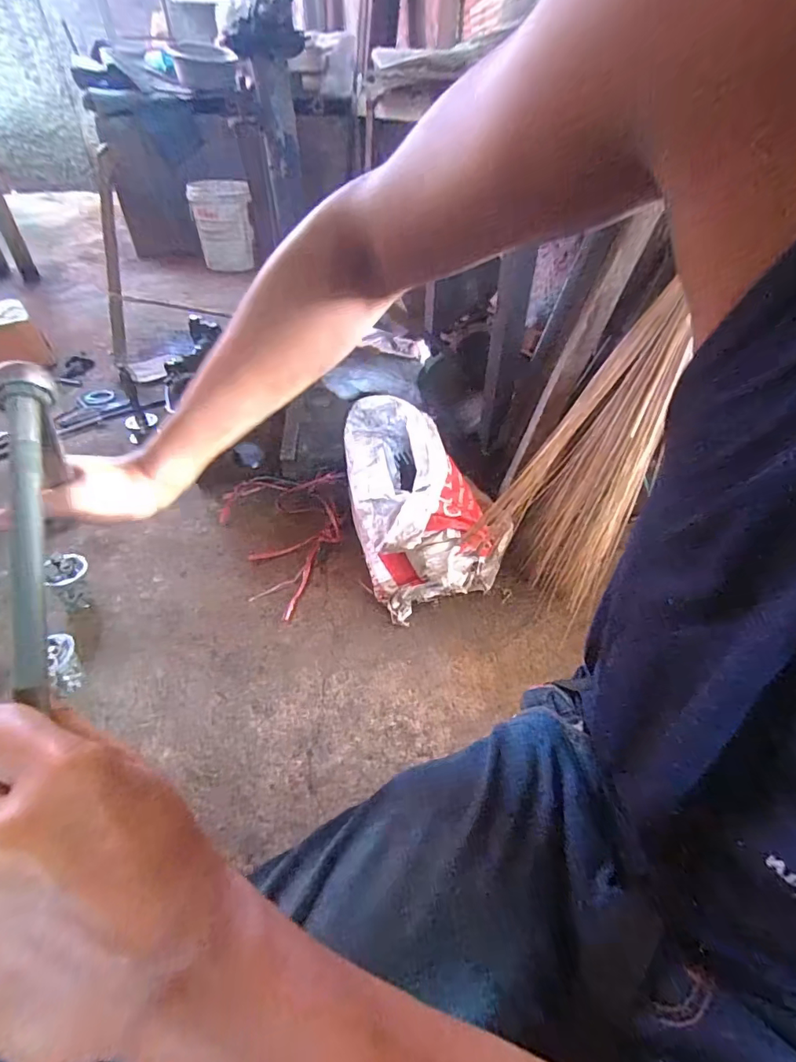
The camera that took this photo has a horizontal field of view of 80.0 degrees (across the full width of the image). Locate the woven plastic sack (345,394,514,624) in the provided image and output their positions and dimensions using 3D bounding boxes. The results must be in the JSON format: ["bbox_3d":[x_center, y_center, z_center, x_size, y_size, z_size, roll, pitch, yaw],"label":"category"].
[{"bbox_3d":[0.051,-0.070,0.912,0.260,0.274,0.353,-7,43,-10],"label":"woven plastic sack"}]

